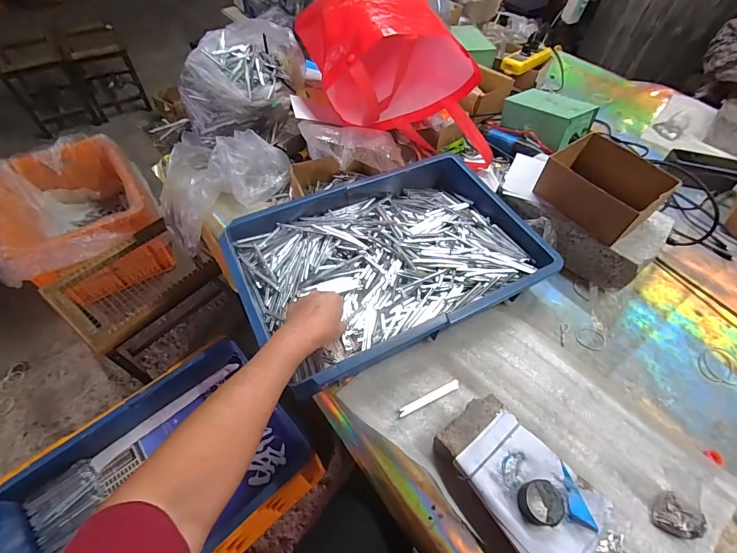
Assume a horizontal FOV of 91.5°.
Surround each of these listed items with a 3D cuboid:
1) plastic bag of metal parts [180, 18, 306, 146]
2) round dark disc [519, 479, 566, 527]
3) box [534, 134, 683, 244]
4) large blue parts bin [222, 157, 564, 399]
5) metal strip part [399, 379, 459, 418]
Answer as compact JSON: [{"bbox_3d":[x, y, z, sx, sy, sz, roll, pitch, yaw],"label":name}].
[{"bbox_3d":[-0.246,-0.380,0.724,0.150,0.172,0.202,38,61,22],"label":"plastic bag of metal parts"},{"bbox_3d":[0.178,0.231,0.366,0.044,0.019,0.039,11,54,5],"label":"round dark disc"},{"bbox_3d":[0.363,-0.142,0.561,0.114,0.071,0.152,-32,61,-23],"label":"box"},{"bbox_3d":[0.028,-0.027,0.545,0.422,0.069,0.285,-21,57,-17],"label":"large blue parts bin"},{"bbox_3d":[0.081,0.160,0.475,0.090,0.004,0.013,-21,57,-17],"label":"metal strip part"}]

